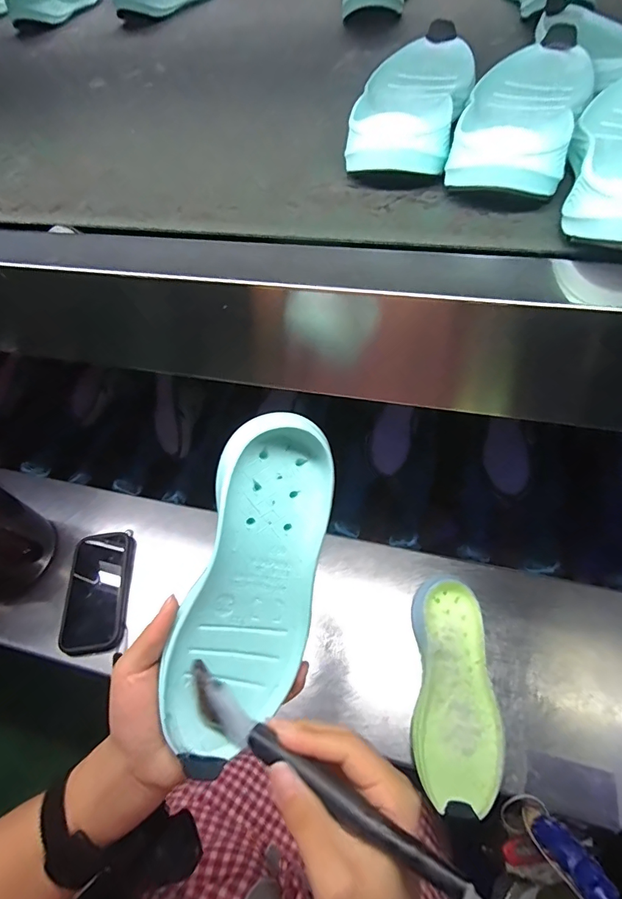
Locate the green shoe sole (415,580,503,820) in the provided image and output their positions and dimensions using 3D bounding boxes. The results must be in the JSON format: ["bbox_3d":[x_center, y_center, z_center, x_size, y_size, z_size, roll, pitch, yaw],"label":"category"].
[{"bbox_3d":[0.158,0.258,0.478,0.083,0.040,0.212,0,57,12],"label":"green shoe sole"}]

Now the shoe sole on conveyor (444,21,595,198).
[{"bbox_3d":[0.155,-0.247,0.313,0.075,0.045,0.211,15,61,20],"label":"shoe sole on conveyor"}]

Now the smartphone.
[{"bbox_3d":[-0.294,0.196,0.597,0.088,0.017,0.157,-8,55,6],"label":"smartphone"}]

